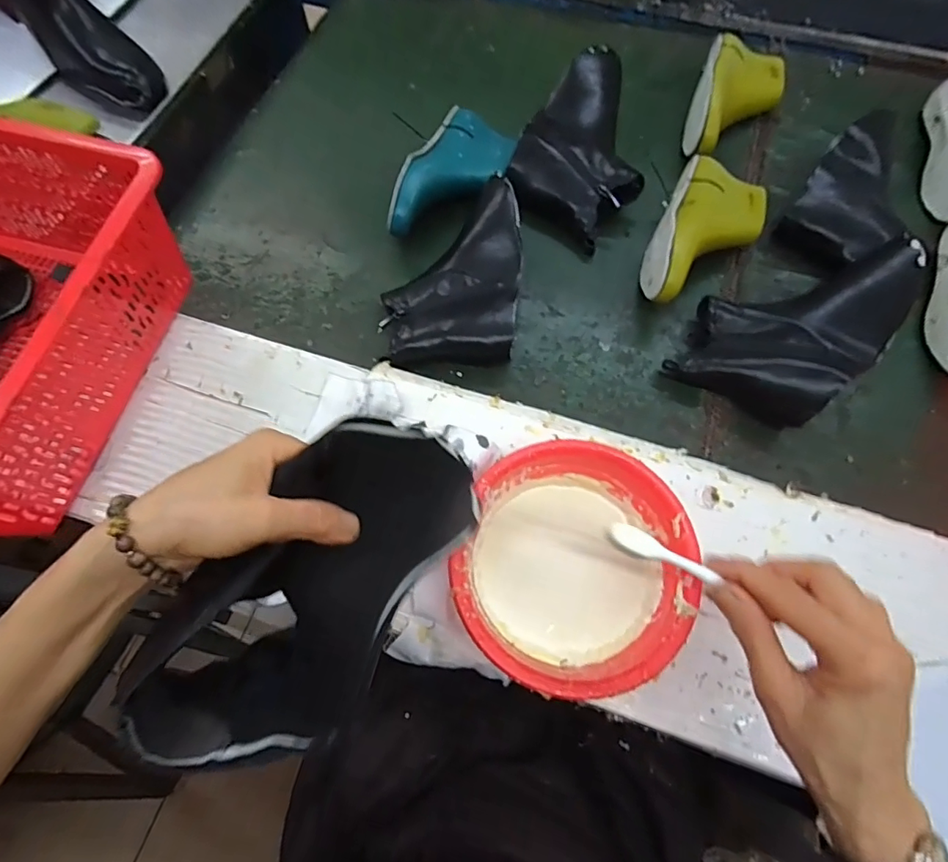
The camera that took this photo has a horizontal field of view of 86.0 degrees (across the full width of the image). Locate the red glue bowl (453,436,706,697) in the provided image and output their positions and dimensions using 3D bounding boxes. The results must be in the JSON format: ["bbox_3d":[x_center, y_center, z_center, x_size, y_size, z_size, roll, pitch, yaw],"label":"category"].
[{"bbox_3d":[0.082,0.114,0.423,0.176,0.075,0.183,0,68,0],"label":"red glue bowl"}]

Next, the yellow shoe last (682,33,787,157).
[{"bbox_3d":[0.355,-0.453,0.682,0.106,0.054,0.222,21,69,9],"label":"yellow shoe last"}]

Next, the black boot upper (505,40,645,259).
[{"bbox_3d":[0.151,-0.369,0.665,0.158,0.089,0.239,27,69,11],"label":"black boot upper"}]

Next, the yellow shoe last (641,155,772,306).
[{"bbox_3d":[0.271,-0.224,0.602,0.109,0.081,0.216,24,70,10],"label":"yellow shoe last"}]

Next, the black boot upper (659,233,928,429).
[{"bbox_3d":[0.344,-0.120,0.551,0.171,0.089,0.219,31,70,12],"label":"black boot upper"}]

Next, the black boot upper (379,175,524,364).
[{"bbox_3d":[-0.022,-0.182,0.591,0.152,0.065,0.234,7,67,3],"label":"black boot upper"}]

